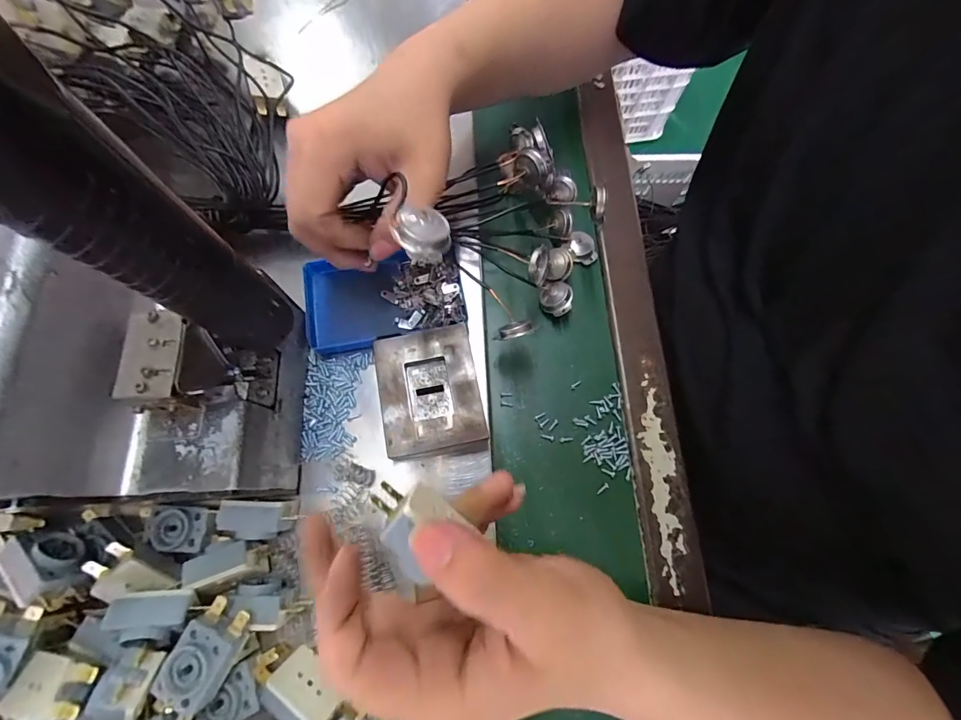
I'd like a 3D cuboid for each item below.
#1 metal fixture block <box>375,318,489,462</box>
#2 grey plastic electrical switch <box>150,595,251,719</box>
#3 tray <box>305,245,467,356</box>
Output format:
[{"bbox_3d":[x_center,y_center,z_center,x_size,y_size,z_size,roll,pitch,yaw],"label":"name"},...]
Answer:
[{"bbox_3d":[-0.034,0.024,0.282,0.063,0.027,0.083,-11,73,-5],"label":"metal fixture block"},{"bbox_3d":[-0.142,0.153,0.217,0.030,0.018,0.048,28,74,7],"label":"grey plastic electrical switch"},{"bbox_3d":[-0.071,-0.046,0.310,0.112,0.014,0.068,-9,73,-4],"label":"tray"}]

